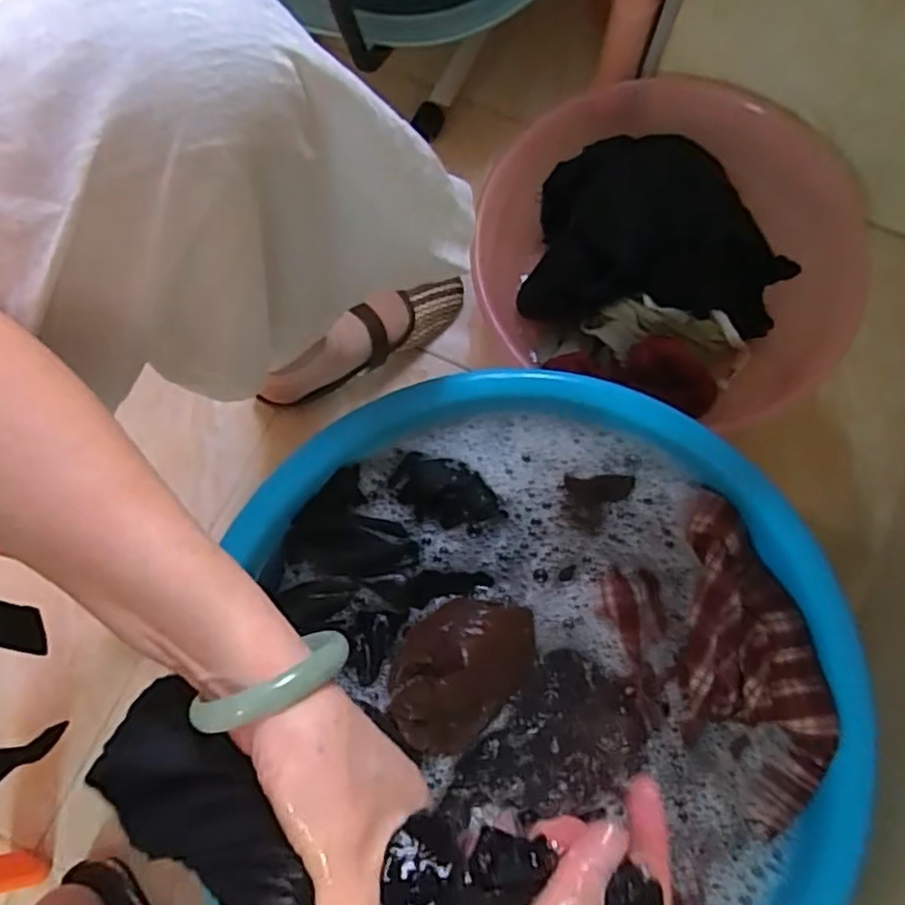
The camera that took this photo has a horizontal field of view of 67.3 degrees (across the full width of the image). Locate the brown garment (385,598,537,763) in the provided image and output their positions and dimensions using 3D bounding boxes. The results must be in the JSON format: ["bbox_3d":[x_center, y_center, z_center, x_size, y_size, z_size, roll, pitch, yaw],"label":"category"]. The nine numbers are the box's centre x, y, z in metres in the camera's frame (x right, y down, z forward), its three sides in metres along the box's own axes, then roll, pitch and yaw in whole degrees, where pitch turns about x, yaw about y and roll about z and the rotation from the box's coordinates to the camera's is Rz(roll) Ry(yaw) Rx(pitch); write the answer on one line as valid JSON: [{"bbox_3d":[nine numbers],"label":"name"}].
[{"bbox_3d":[0.004,0.163,0.510,0.127,0.036,0.088,-44,80,-9],"label":"brown garment"}]

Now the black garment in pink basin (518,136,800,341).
[{"bbox_3d":[0.211,-0.217,0.701,0.264,0.084,0.176,4,77,1],"label":"black garment in pink basin"}]

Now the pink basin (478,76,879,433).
[{"bbox_3d":[0.221,-0.230,0.695,0.351,0.139,0.302,32,79,7],"label":"pink basin"}]

